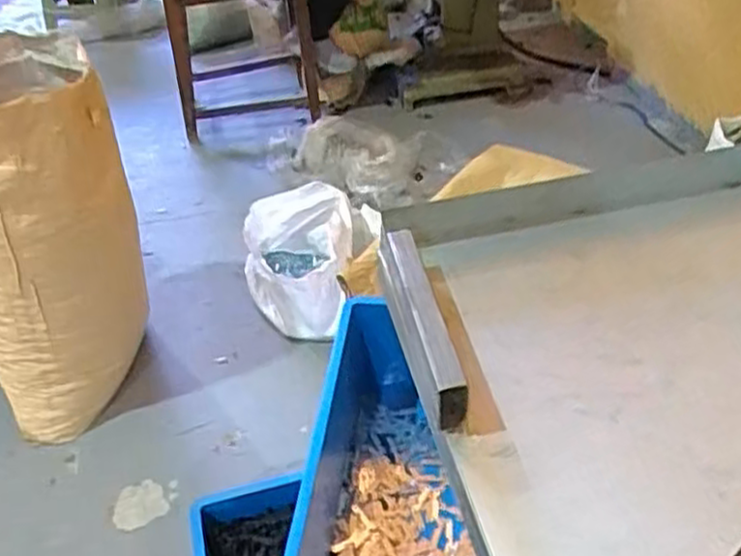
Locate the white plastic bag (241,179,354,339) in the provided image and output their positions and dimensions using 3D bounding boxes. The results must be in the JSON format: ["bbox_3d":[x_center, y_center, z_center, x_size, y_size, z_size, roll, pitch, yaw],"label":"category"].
[{"bbox_3d":[-0.167,-0.033,1.835,0.260,0.198,0.357,-9,39,-7],"label":"white plastic bag"}]

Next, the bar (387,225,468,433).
[{"bbox_3d":[0.039,0.029,0.540,0.019,0.045,0.173,-9,39,-5],"label":"bar"}]

